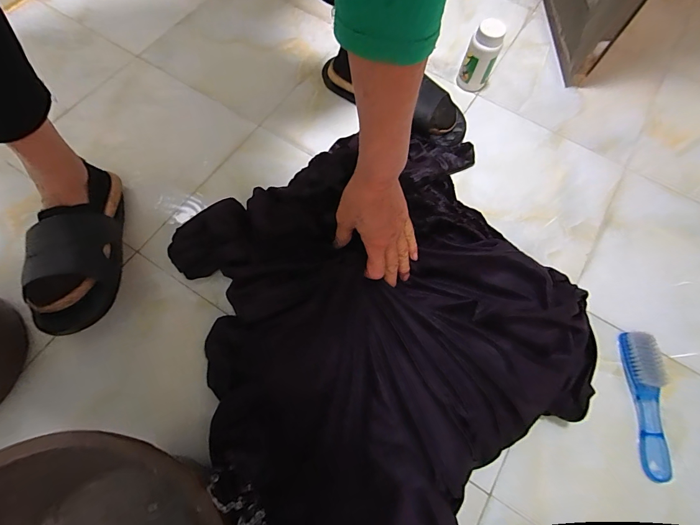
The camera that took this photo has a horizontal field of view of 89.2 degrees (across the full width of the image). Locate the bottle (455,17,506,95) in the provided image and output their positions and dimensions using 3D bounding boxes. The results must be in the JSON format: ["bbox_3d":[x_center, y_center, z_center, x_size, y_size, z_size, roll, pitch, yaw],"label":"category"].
[{"bbox_3d":[0.236,-0.371,0.642,0.055,0.110,0.056,24,70,7],"label":"bottle"}]

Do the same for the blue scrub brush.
[{"bbox_3d":[0.401,0.189,0.477,0.039,0.027,0.187,5,69,0],"label":"blue scrub brush"}]

